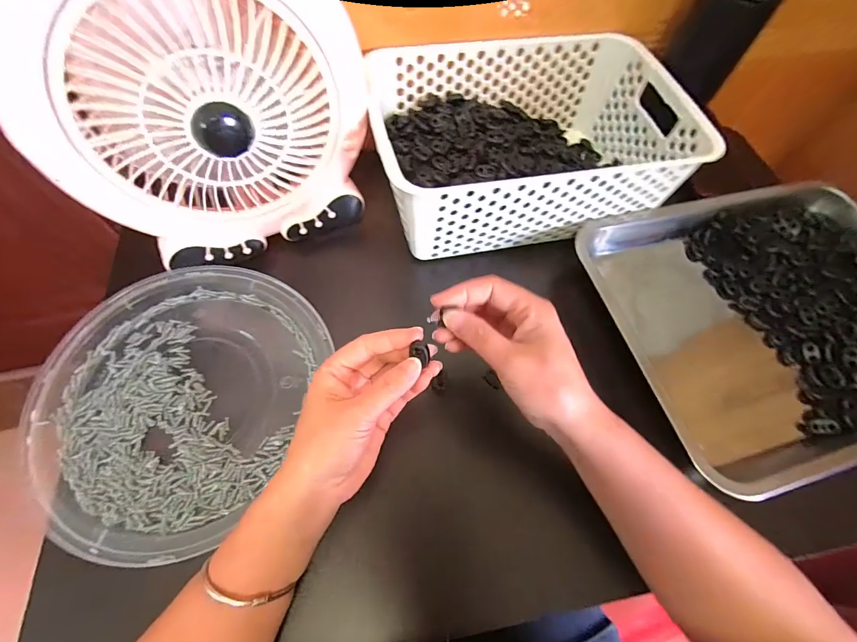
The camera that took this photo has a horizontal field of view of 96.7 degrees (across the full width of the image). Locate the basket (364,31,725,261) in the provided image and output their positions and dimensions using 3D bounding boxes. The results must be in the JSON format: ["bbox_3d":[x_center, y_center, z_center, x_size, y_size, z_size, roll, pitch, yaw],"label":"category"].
[{"bbox_3d":[0.102,-0.196,0.418,0.310,0.109,0.217,-10,64,-7],"label":"basket"}]

